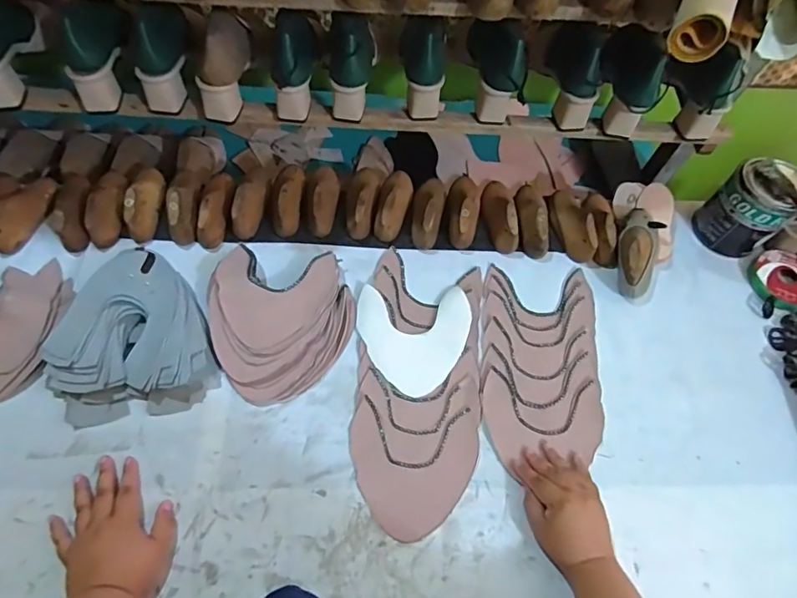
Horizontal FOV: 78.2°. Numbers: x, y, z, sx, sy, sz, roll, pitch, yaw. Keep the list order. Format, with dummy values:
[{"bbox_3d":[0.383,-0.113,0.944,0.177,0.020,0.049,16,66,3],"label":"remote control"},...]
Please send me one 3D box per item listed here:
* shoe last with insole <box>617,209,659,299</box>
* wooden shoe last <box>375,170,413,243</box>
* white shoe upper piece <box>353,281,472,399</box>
[{"bbox_3d":[0.373,-0.078,0.764,0.064,0.059,0.146,18,64,5],"label":"shoe last with insole"},{"bbox_3d":[-0.008,-0.160,0.798,0.052,0.046,0.137,13,64,3],"label":"wooden shoe last"},{"bbox_3d":[0.027,0.057,0.708,0.163,0.010,0.158,-3,64,-5],"label":"white shoe upper piece"}]

